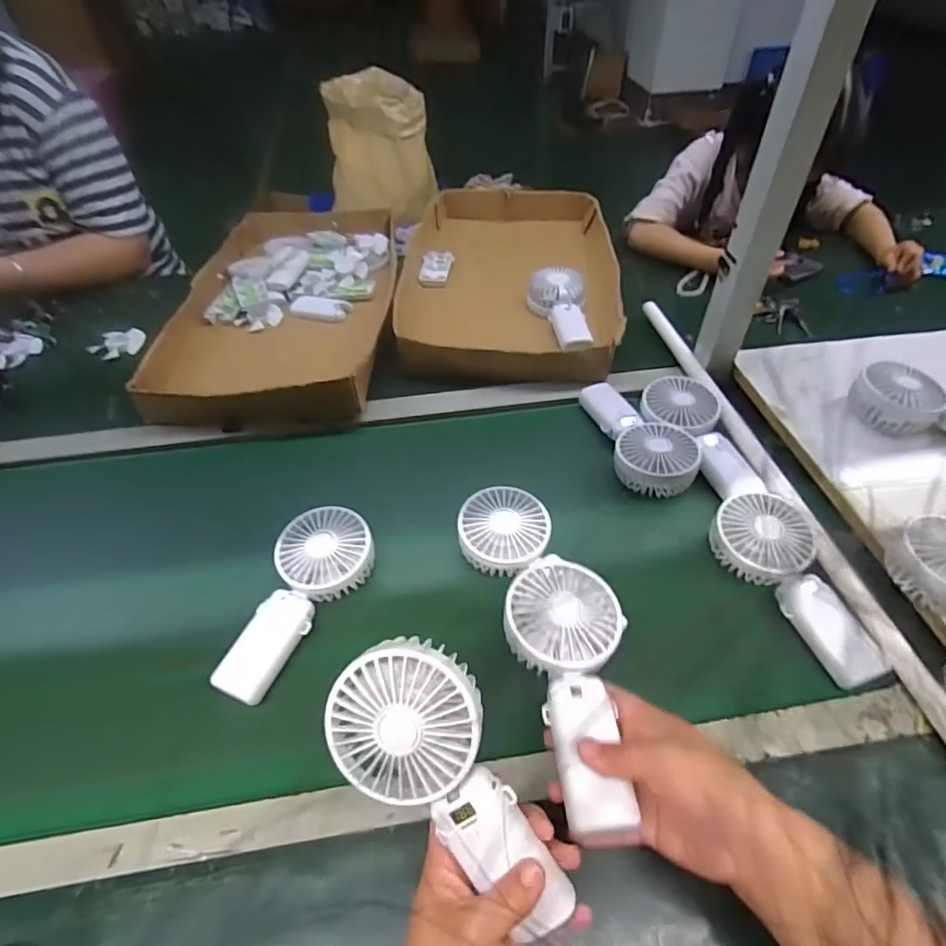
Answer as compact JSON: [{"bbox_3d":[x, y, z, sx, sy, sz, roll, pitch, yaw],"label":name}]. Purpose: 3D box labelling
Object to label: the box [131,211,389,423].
[{"bbox_3d":[-0.282,-0.270,0.847,0.313,0.064,0.524,-2,48,-1],"label":"box"}]

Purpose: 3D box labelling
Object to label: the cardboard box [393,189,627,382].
[{"bbox_3d":[0.061,-0.324,0.892,0.323,0.062,0.513,5,48,5],"label":"cardboard box"}]

